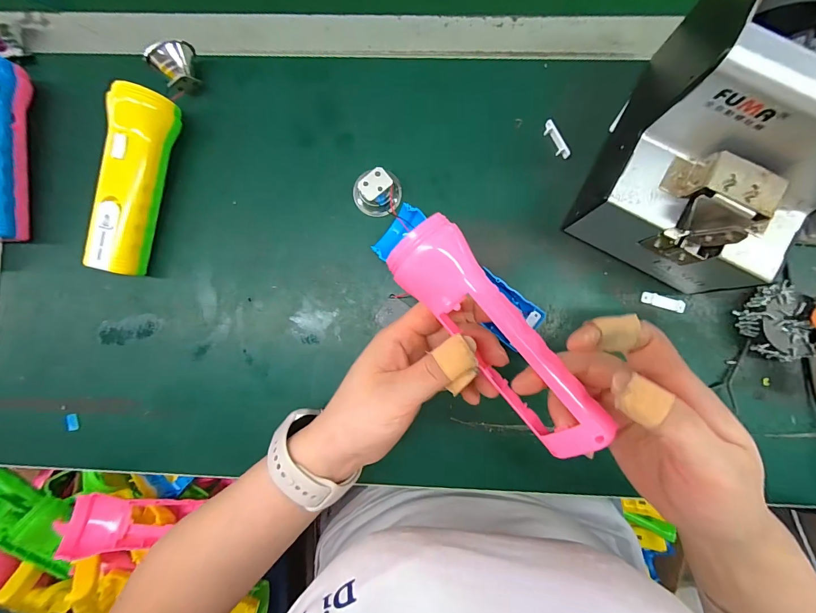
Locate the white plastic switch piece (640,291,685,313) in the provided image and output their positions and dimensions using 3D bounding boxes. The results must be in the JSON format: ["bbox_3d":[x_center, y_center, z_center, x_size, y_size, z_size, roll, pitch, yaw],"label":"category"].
[{"bbox_3d":[0.227,-0.004,0.313,0.036,0.004,0.010,17,88,3],"label":"white plastic switch piece"}]

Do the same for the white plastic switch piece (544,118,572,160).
[{"bbox_3d":[0.135,-0.151,0.320,0.009,0.009,0.038,-29,86,1],"label":"white plastic switch piece"}]

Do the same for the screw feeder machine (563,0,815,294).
[{"bbox_3d":[0.227,-0.115,0.245,0.121,0.147,0.166,27,89,4],"label":"screw feeder machine"}]

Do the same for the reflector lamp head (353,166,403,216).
[{"bbox_3d":[-0.025,-0.099,0.314,0.043,0.025,0.038,-27,86,1],"label":"reflector lamp head"}]

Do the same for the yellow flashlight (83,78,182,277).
[{"bbox_3d":[-0.244,-0.108,0.314,0.038,0.051,0.156,14,88,3],"label":"yellow flashlight"}]

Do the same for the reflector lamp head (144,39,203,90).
[{"bbox_3d":[-0.207,-0.218,0.318,0.036,0.036,0.026,-34,86,1],"label":"reflector lamp head"}]

